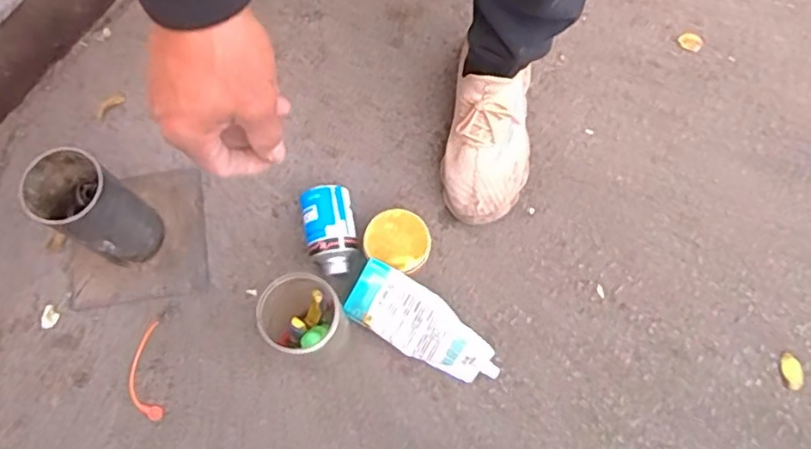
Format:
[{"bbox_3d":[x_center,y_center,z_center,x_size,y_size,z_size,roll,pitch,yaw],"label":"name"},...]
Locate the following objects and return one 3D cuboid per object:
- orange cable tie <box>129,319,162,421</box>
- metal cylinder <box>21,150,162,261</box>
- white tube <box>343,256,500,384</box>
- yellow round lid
[{"bbox_3d":[-0.335,0.188,0.816,0.039,0.010,0.124,-9,73,-1],"label":"orange cable tie"},{"bbox_3d":[-0.368,-0.014,0.777,0.093,0.195,0.082,33,76,9],"label":"metal cylinder"},{"bbox_3d":[0.024,0.127,0.809,0.202,0.032,0.084,35,103,-1],"label":"white tube"},{"bbox_3d":[-0.009,0.017,0.807,0.081,0.015,0.077,0,73,-1],"label":"yellow round lid"}]

